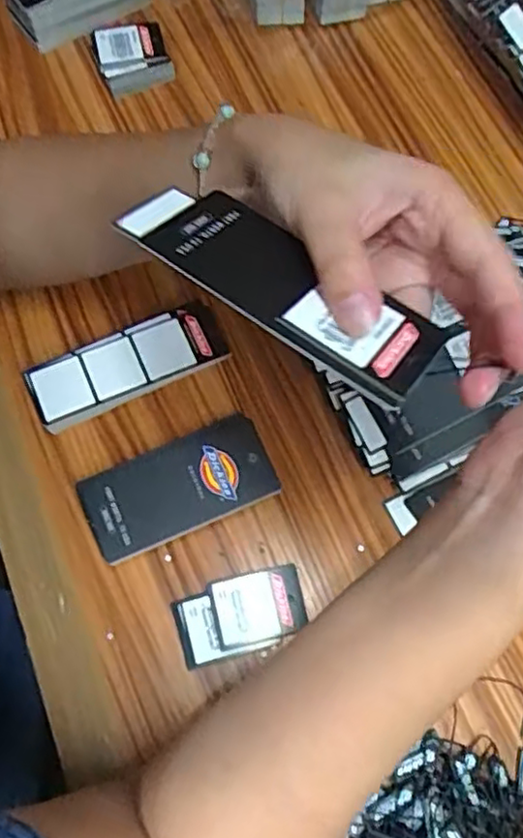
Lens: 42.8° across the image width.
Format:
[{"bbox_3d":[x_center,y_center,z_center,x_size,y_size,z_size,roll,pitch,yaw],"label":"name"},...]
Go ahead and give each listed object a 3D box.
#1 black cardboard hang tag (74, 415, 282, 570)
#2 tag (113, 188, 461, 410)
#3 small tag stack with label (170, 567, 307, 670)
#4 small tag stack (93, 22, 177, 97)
[{"bbox_3d":[-0.049,0.042,0.397,0.108,0.023,0.052,-23,71,-10],"label":"black cardboard hang tag"},{"bbox_3d":[0.009,-0.048,0.238,0.115,0.006,0.051,31,49,9],"label":"tag"},{"bbox_3d":[-0.012,0.113,0.383,0.073,0.010,0.042,-13,70,-7],"label":"small tag stack with label"},{"bbox_3d":[-0.099,-0.277,0.514,0.051,0.022,0.051,-18,71,-8],"label":"small tag stack"}]

